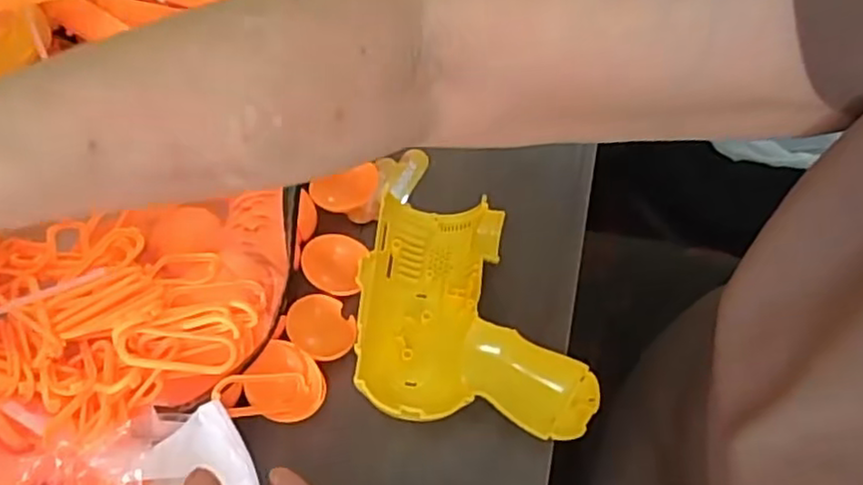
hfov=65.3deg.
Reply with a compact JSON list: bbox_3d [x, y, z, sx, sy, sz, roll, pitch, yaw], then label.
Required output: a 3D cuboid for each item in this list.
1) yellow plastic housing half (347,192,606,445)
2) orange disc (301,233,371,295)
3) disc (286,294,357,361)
[{"bbox_3d":[0.022,0.033,0.363,0.117,0.024,0.130,0,60,2],"label":"yellow plastic housing half"},{"bbox_3d":[-0.057,0.013,0.388,0.035,0.011,0.034,-1,60,2],"label":"orange disc"},{"bbox_3d":[-0.060,0.045,0.366,0.034,0.007,0.039,-34,64,-16],"label":"disc"}]

